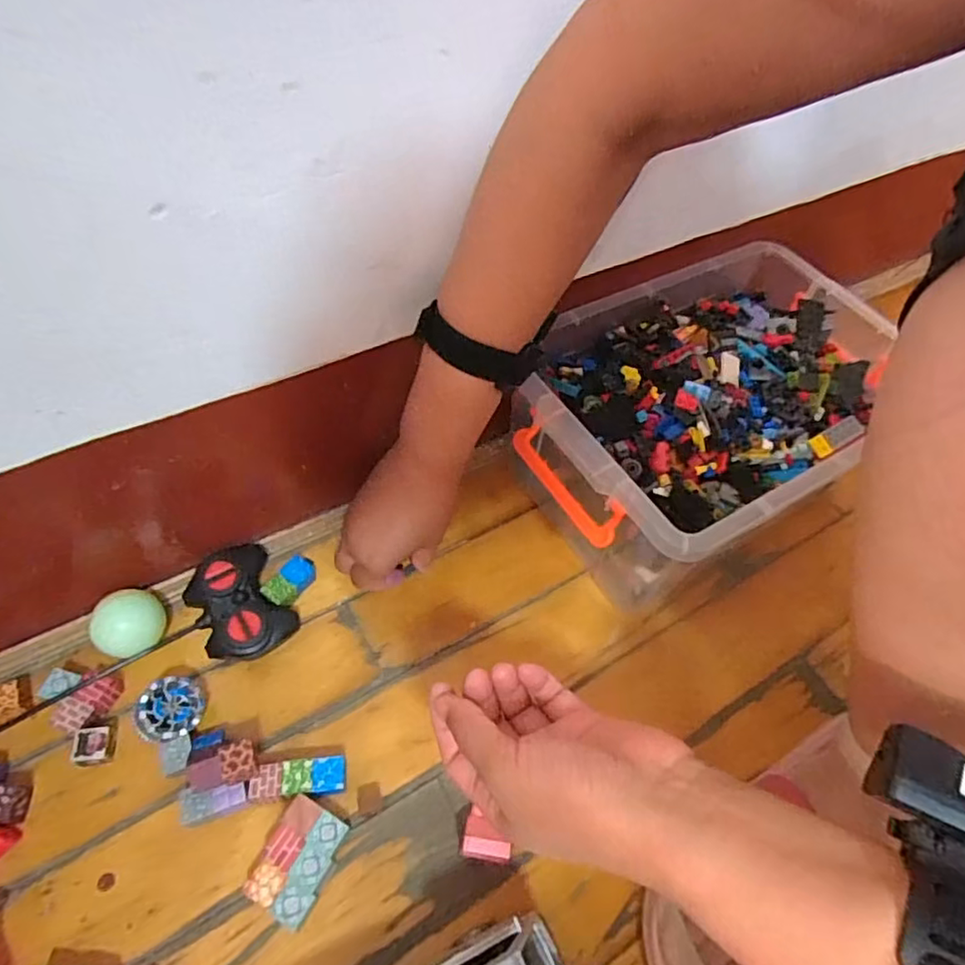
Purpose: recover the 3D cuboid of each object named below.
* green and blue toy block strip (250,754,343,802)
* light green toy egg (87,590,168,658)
[{"bbox_3d":[-0.124,0.203,0.426,0.060,0.025,0.022,-5,56,-8],"label":"green and blue toy block strip"},{"bbox_3d":[-0.262,0.108,0.469,0.047,0.038,0.048,2,55,-3],"label":"light green toy egg"}]

